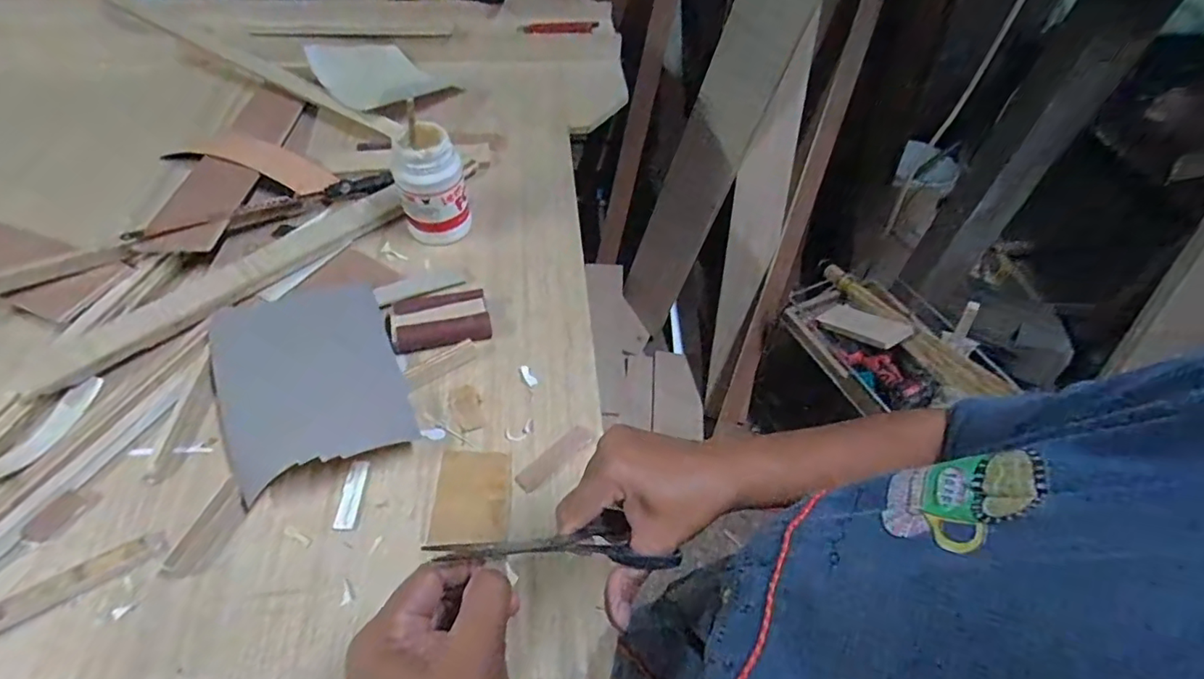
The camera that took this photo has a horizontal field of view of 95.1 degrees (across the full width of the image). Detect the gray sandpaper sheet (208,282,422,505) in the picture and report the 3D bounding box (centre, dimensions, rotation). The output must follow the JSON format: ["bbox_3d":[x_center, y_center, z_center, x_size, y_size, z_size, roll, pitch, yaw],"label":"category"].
[{"bbox_3d":[-0.299,0.032,0.563,0.167,0.016,0.220,-20,57,-19],"label":"gray sandpaper sheet"}]

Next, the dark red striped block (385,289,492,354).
[{"bbox_3d":[-0.180,-0.021,0.605,0.107,0.026,0.063,-8,54,-10],"label":"dark red striped block"}]

